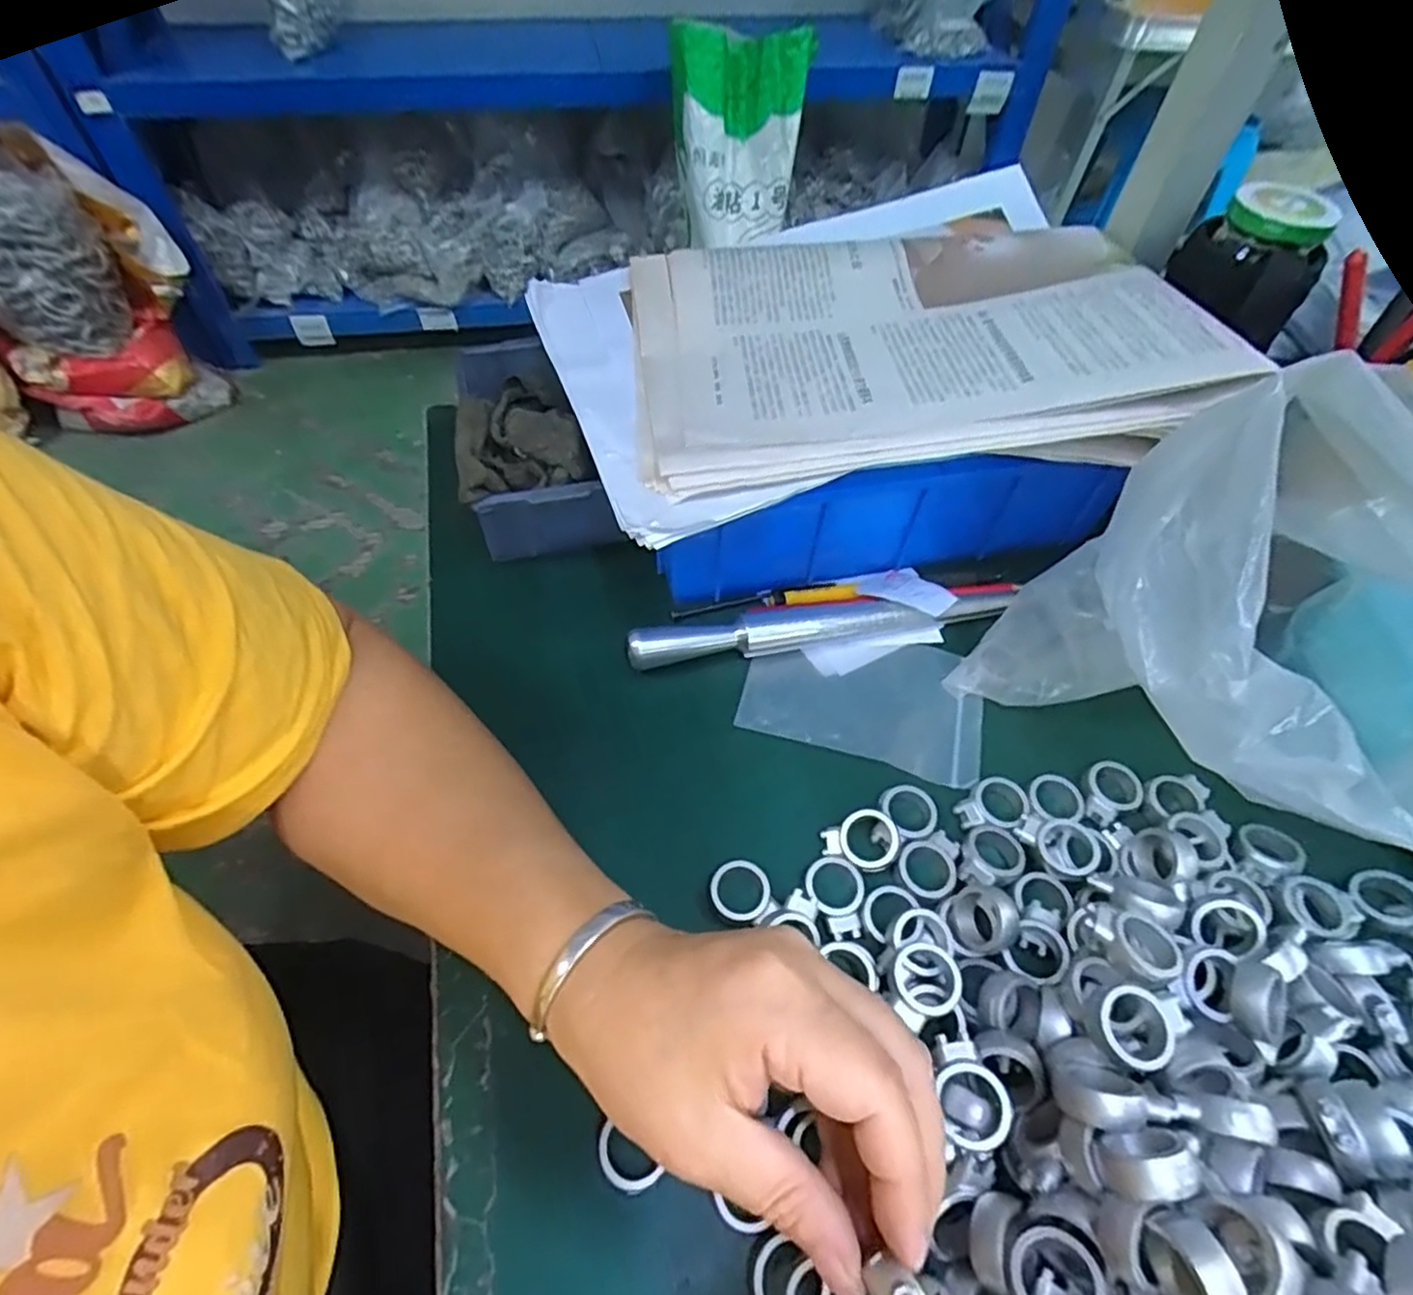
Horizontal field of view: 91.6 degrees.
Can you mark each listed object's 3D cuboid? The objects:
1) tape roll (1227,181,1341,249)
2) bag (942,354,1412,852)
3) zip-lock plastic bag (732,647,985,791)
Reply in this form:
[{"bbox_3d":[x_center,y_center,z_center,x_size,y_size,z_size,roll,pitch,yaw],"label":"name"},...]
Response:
[{"bbox_3d":[0.288,-0.217,0.343,0.045,0.014,0.045,1,55,-1],"label":"tape roll"},{"bbox_3d":[0.225,-0.008,0.285,0.152,0.167,0.159,4,55,1],"label":"bag"},{"bbox_3d":[0.083,0.026,0.364,0.123,0.010,0.075,13,56,8],"label":"zip-lock plastic bag"}]

